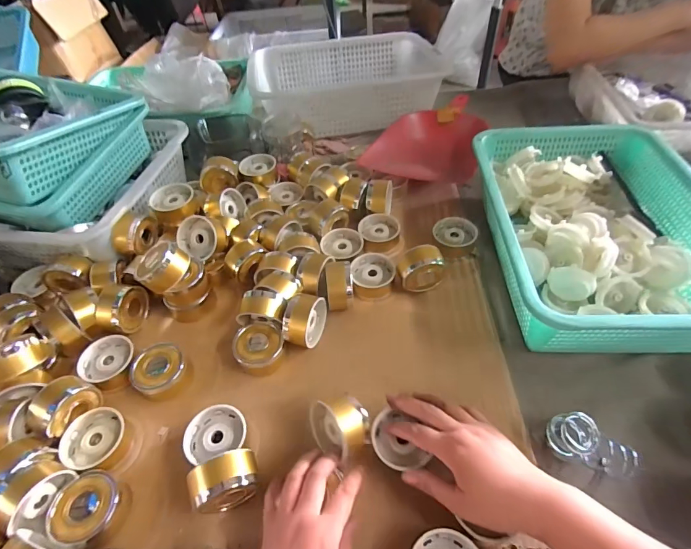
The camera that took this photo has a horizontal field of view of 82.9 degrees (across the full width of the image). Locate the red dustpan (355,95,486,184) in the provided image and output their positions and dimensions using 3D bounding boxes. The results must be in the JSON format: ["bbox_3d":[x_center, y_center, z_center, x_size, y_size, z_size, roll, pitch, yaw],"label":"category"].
[{"bbox_3d":[0.167,-0.257,0.774,0.194,0.055,0.245,16,52,19],"label":"red dustpan"}]

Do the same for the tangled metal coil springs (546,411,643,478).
[{"bbox_3d":[0.264,0.181,0.420,0.084,0.047,0.040,21,54,22],"label":"tangled metal coil springs"}]

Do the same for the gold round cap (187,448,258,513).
[{"bbox_3d":[-0.119,0.215,0.403,0.063,0.060,0.040,-22,50,-14],"label":"gold round cap"}]

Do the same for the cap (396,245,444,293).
[{"bbox_3d":[0.109,-0.005,0.575,0.060,0.052,0.050,-10,49,-4],"label":"cap"}]

